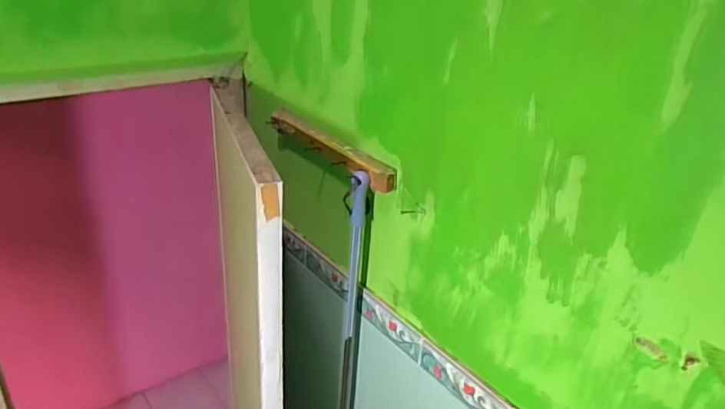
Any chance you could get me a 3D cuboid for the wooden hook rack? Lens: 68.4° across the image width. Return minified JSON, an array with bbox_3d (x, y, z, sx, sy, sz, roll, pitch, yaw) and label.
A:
[{"bbox_3d":[-0.075,-0.118,1.089,0.042,0.047,0.411,-16,32,-33],"label":"wooden hook rack"}]

